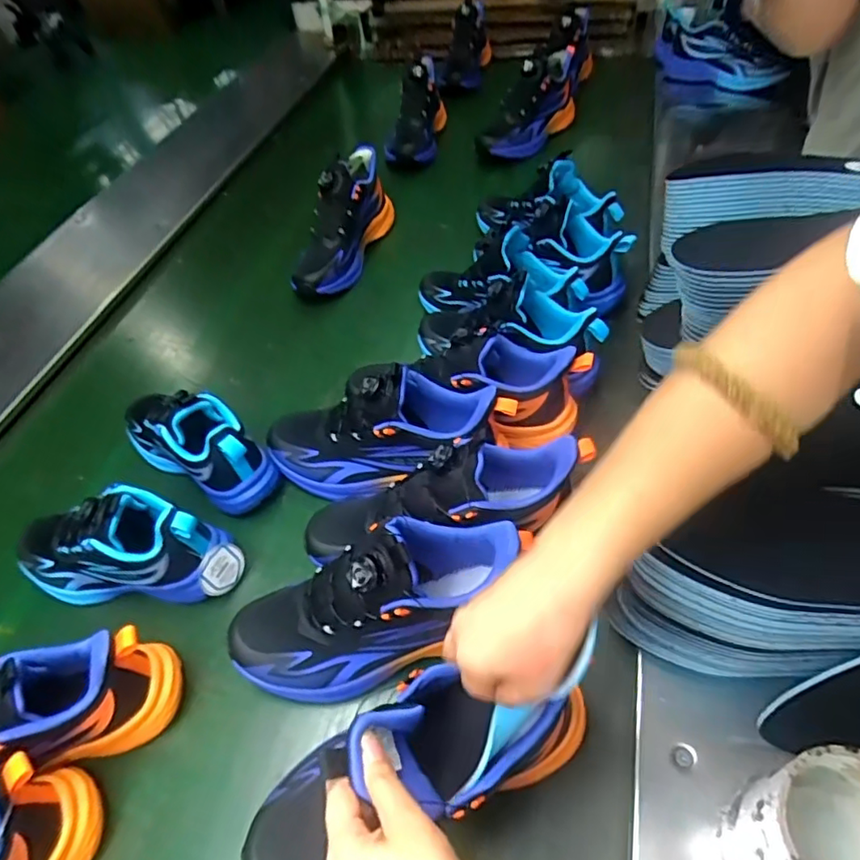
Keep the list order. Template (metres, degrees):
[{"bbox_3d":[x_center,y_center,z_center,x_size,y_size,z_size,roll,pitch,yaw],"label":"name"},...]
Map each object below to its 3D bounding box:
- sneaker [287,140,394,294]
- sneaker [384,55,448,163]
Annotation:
[{"bbox_3d":[-0.132,-0.335,0.899,0.080,0.119,0.272,12,51,14],"label":"sneaker"},{"bbox_3d":[-0.028,-0.640,1.154,0.096,0.145,0.259,5,50,8],"label":"sneaker"}]

